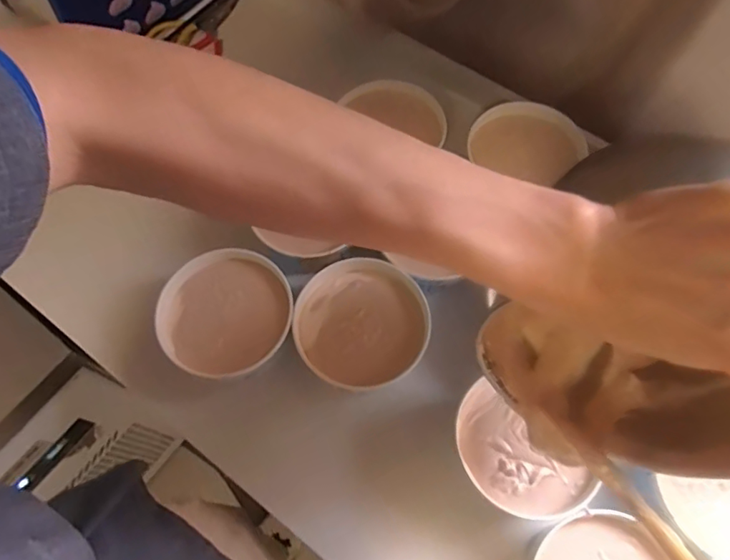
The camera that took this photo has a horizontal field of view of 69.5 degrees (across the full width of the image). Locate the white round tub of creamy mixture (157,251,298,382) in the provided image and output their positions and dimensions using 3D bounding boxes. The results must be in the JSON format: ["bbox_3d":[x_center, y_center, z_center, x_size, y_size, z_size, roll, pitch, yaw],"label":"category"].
[{"bbox_3d":[-0.168,0.049,0.655,0.155,0.067,0.154,0,67,0],"label":"white round tub of creamy mixture"}]

